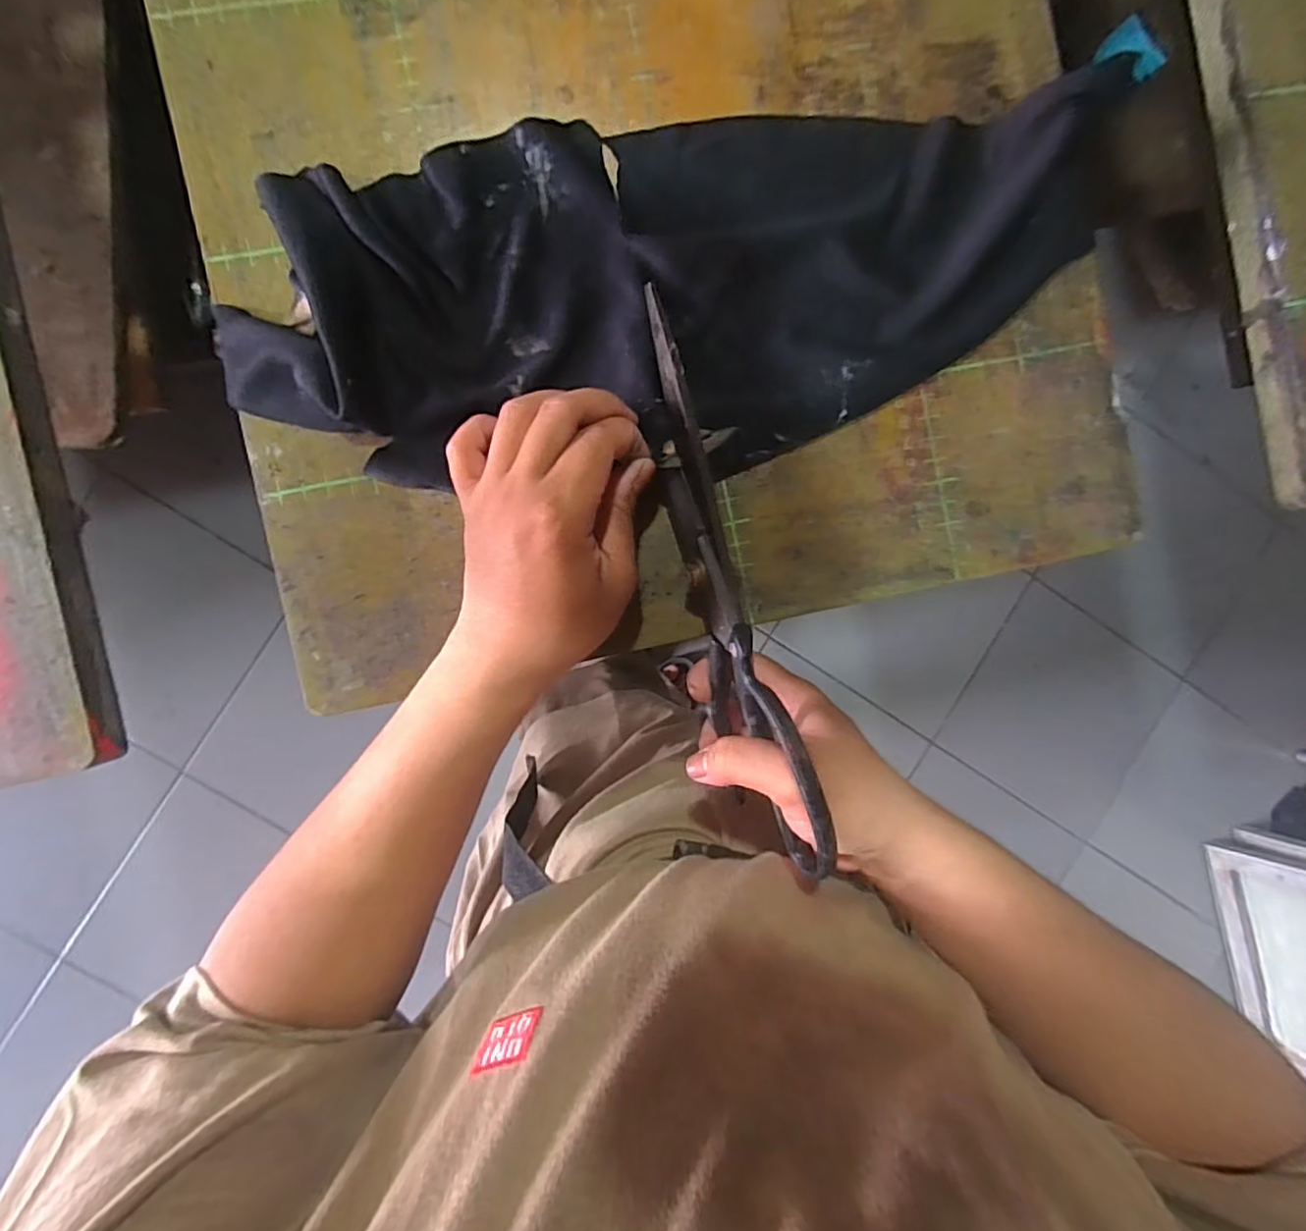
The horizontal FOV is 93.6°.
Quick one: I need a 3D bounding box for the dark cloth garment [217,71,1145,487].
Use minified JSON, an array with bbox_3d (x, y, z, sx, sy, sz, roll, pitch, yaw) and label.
[{"bbox_3d":[0.016,-0.146,0.269,0.382,0.023,0.147,-11,92,-5],"label":"dark cloth garment"}]

